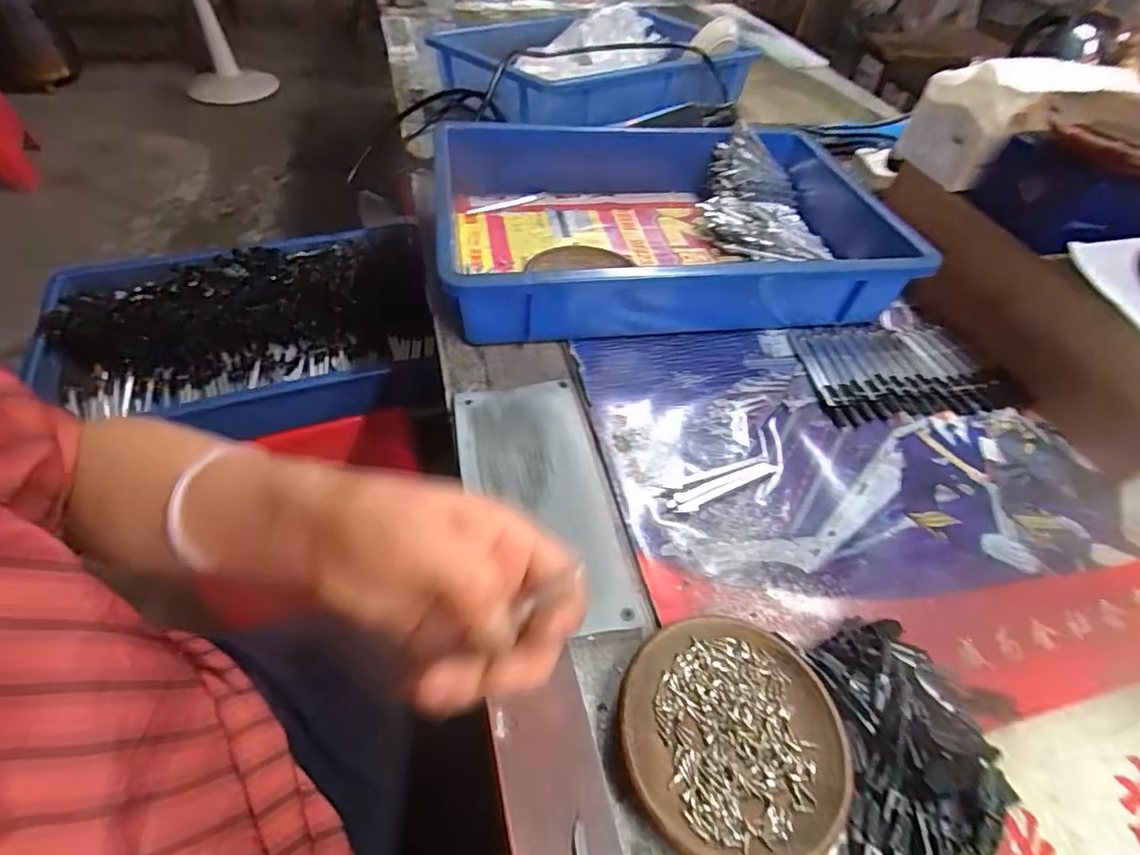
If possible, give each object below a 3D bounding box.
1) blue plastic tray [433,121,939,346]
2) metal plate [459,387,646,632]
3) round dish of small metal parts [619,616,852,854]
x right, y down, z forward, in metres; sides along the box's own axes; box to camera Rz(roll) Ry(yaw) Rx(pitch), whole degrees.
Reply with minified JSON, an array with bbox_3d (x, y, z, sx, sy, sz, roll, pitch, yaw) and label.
[{"bbox_3d":[0.099,-0.215,0.553,0.451,0.079,0.299,-4,52,-10],"label":"blue plastic tray"},{"bbox_3d":[-0.021,0.045,0.365,0.094,0.007,0.196,-6,52,-16],"label":"metal plate"},{"bbox_3d":[0.084,0.159,0.276,0.115,0.016,0.109,3,51,-4],"label":"round dish of small metal parts"}]

